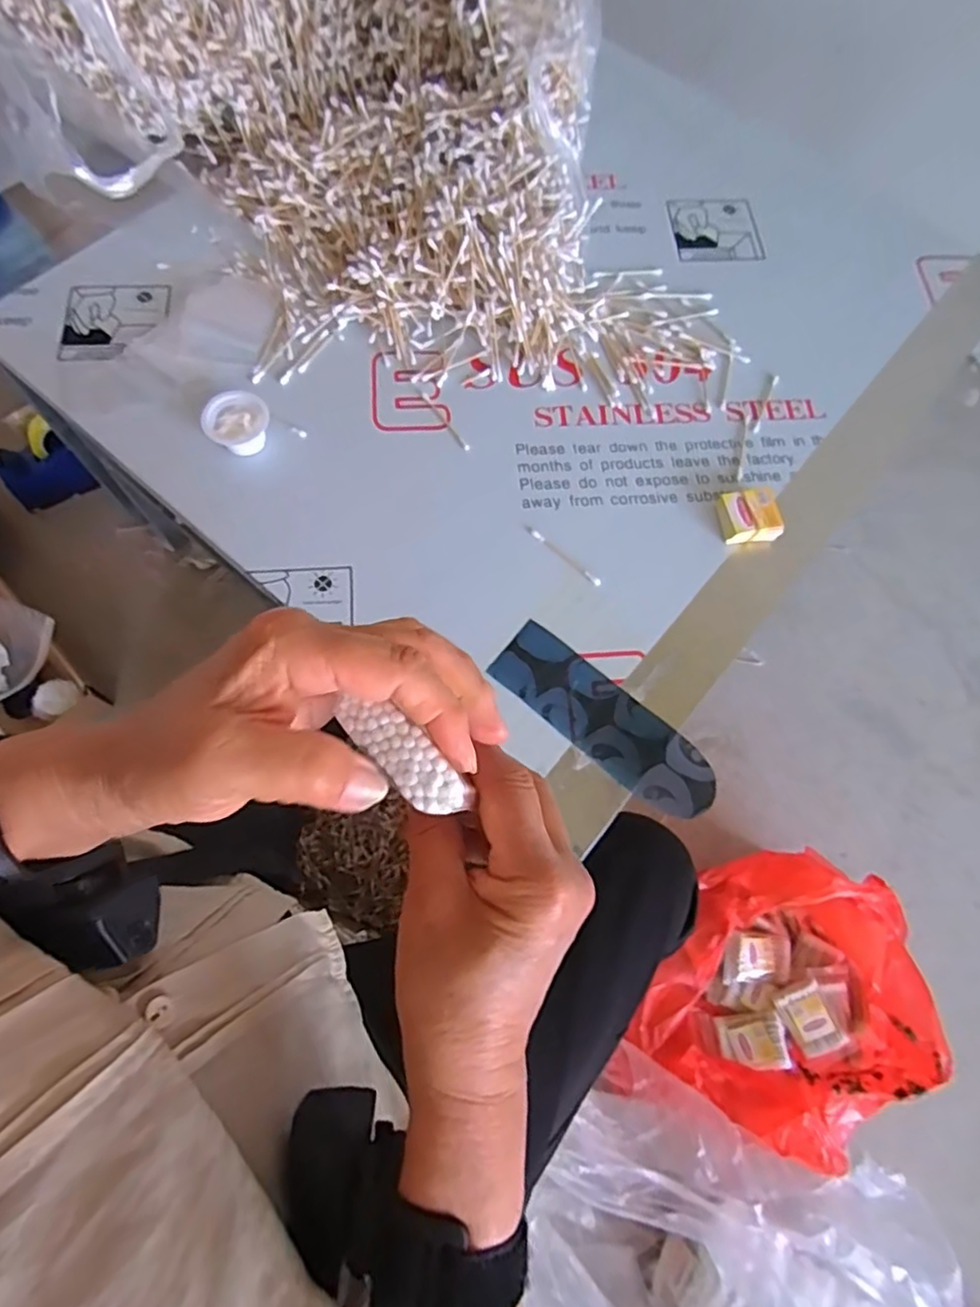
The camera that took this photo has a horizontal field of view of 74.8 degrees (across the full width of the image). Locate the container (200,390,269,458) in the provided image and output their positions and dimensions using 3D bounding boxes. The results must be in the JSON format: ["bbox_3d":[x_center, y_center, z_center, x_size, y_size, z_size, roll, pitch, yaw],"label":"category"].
[{"bbox_3d":[-0.217,-0.200,0.554,0.053,0.027,0.048,-21,72,-9],"label":"container"}]

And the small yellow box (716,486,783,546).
[{"bbox_3d":[0.225,-0.120,0.556,0.047,0.022,0.046,-6,70,-4],"label":"small yellow box"}]

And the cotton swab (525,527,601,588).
[{"bbox_3d":[0.062,-0.084,0.544,0.080,0.004,0.007,41,74,12],"label":"cotton swab"}]

